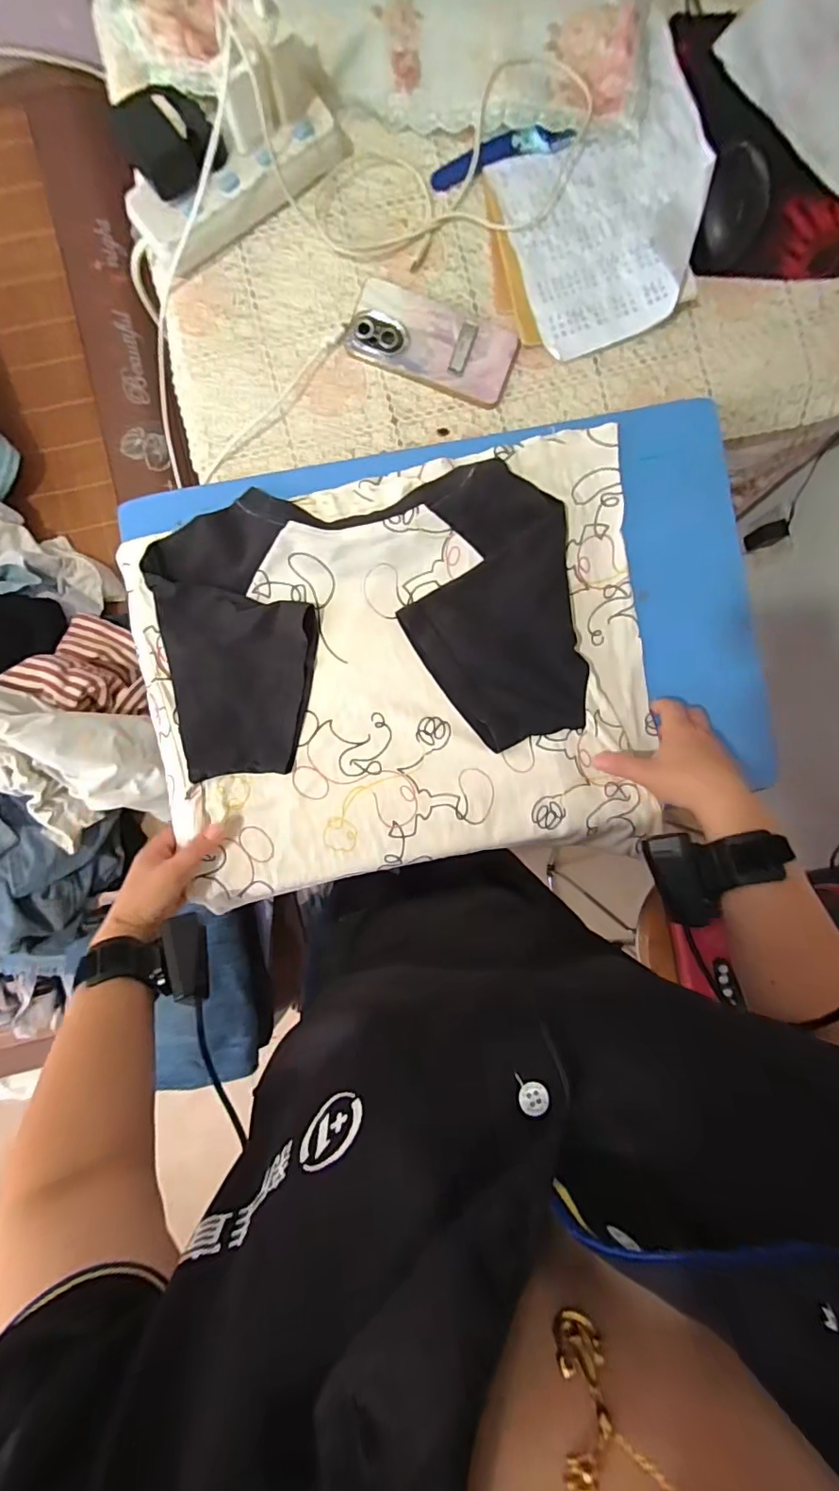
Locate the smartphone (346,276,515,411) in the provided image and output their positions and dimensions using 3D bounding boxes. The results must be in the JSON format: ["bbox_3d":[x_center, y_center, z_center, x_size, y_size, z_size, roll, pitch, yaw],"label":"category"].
[{"bbox_3d":[0.013,-0.399,0.521,0.160,0.011,0.077,22,90,-1],"label":"smartphone"}]

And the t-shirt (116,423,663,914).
[{"bbox_3d":[-0.021,-0.069,0.511,0.475,0.033,0.381,-9,89,-1],"label":"t-shirt"}]

